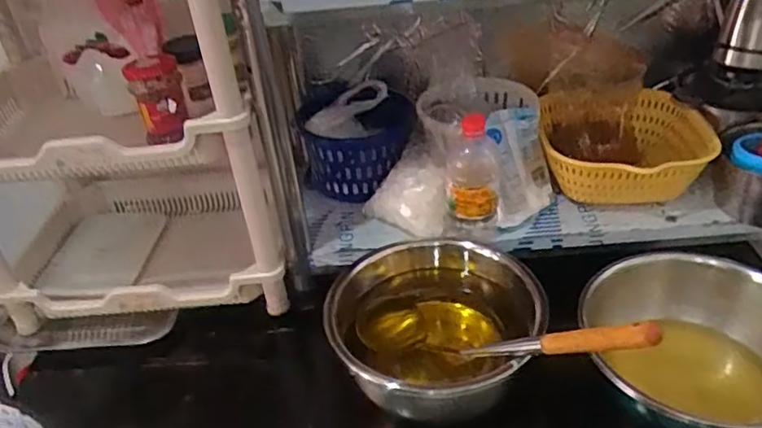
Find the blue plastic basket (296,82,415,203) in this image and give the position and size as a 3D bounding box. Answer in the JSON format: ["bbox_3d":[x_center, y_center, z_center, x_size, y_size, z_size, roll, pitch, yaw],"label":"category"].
[{"bbox_3d":[-0.036,-0.119,0.971,0.170,0.127,0.200,-7,35,-1],"label":"blue plastic basket"}]

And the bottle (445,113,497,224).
[{"bbox_3d":[0.117,-0.054,0.801,0.067,0.144,0.053,0,35,9],"label":"bottle"}]

